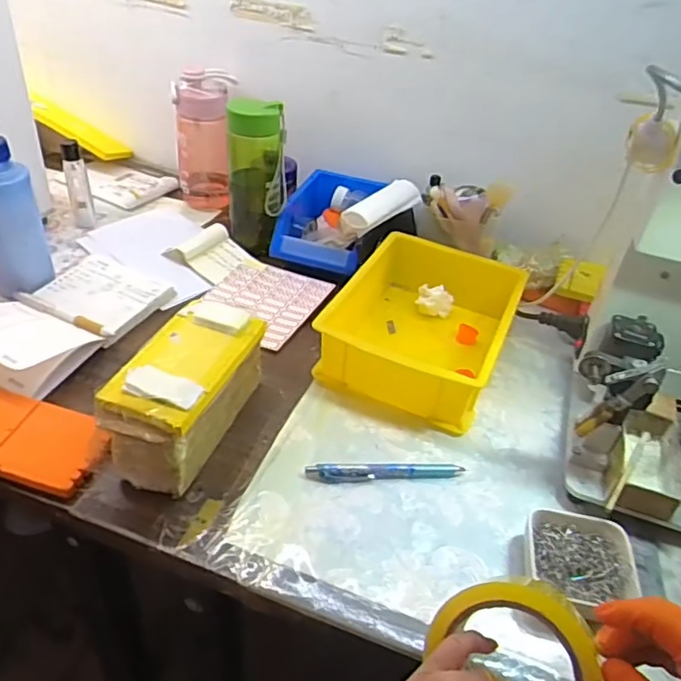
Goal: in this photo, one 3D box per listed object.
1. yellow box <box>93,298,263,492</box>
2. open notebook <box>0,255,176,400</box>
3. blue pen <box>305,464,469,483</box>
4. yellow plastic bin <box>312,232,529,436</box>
[{"bbox_3d":[-0.137,0.046,0.547,0.083,0.089,0.165,15,39,11],"label":"yellow box"},{"bbox_3d":[-0.305,-0.038,0.672,0.138,0.037,0.229,19,40,16],"label":"open notebook"},{"bbox_3d":[0.042,0.118,0.547,0.144,0.011,0.016,1,38,-7],"label":"blue pen"},{"bbox_3d":[0.091,-0.018,0.670,0.174,0.083,0.205,21,40,18],"label":"yellow plastic bin"}]

